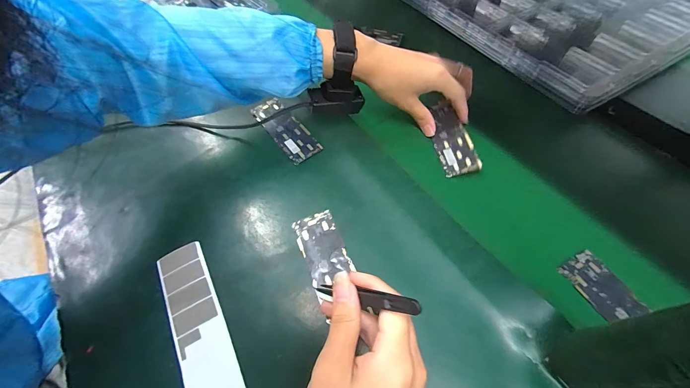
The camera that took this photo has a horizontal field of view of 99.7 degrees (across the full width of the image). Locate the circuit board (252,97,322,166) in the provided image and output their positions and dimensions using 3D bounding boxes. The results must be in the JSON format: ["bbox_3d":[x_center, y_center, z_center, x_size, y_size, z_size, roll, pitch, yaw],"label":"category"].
[{"bbox_3d":[-0.083,-0.090,0.405,0.045,0.011,0.122,-35,63,-16],"label":"circuit board"}]

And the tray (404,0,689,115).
[{"bbox_3d":[0.402,-0.368,0.552,0.440,0.028,0.448,-30,63,-15],"label":"tray"}]

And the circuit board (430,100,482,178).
[{"bbox_3d":[0.140,-0.078,0.392,0.044,0.008,0.121,-18,59,13],"label":"circuit board"}]

